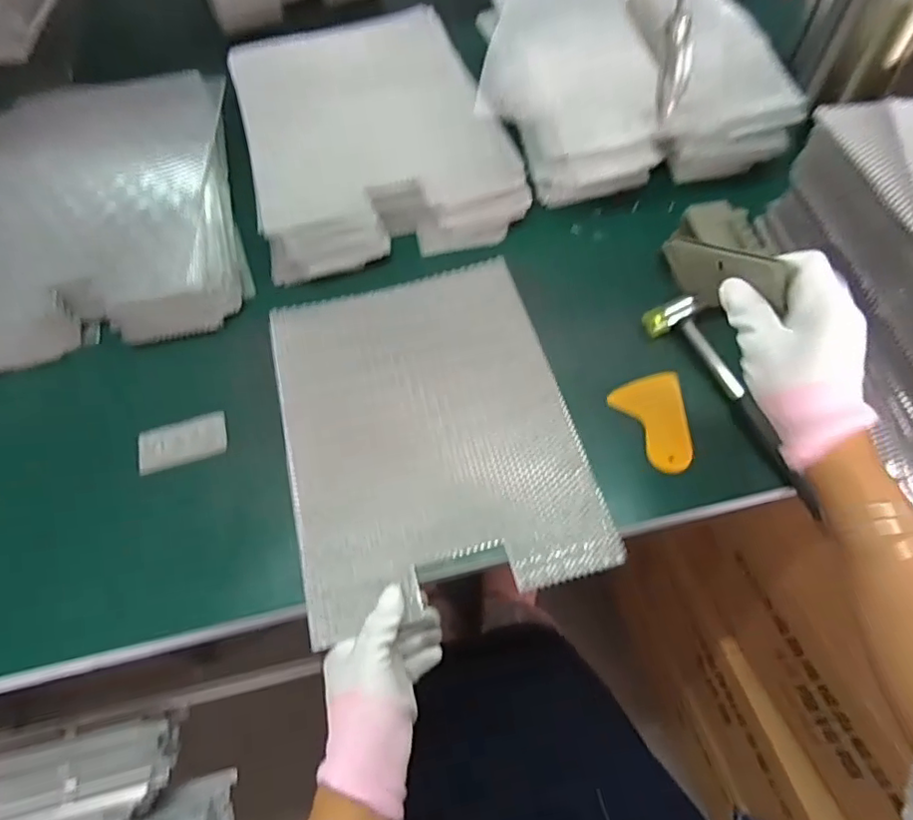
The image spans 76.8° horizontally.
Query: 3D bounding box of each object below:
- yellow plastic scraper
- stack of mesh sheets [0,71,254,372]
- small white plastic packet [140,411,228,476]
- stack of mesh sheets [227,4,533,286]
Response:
[{"bbox_3d":[0.177,0.012,0.514,0.061,0.006,0.092,-10,65,5],"label":"yellow plastic scraper"},{"bbox_3d":[-0.384,-0.221,0.629,0.275,0.069,0.351,-12,60,-4],"label":"stack of mesh sheets"},{"bbox_3d":[-0.252,0.030,0.530,0.077,0.004,0.041,-16,73,-11],"label":"small white plastic packet"},{"bbox_3d":[-0.097,-0.315,0.660,0.279,0.072,0.322,-15,61,-6],"label":"stack of mesh sheets"}]

